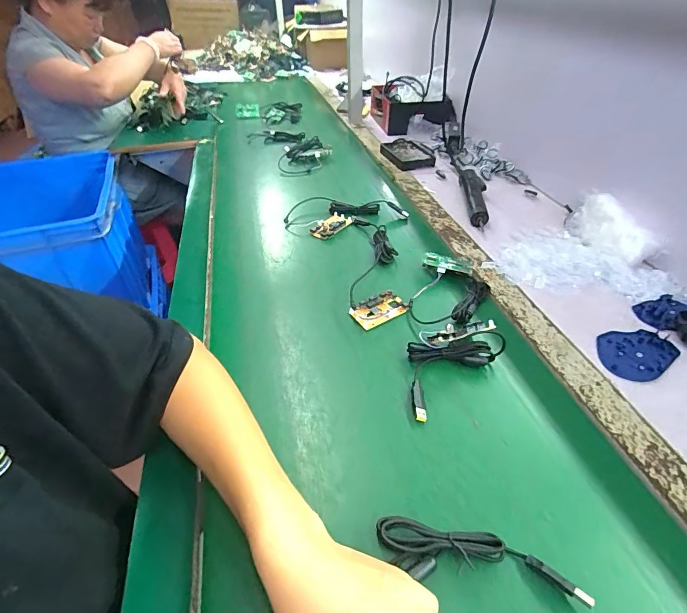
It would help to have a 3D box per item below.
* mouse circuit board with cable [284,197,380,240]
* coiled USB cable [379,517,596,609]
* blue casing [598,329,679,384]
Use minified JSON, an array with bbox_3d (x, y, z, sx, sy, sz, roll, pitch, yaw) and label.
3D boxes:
[{"bbox_3d":[-0.029,-0.174,0.740,0.157,0.018,0.129,16,43,19],"label":"mouse circuit board with cable"},{"bbox_3d":[0.105,0.203,0.304,0.156,0.025,0.035,7,41,10],"label":"coiled USB cable"},{"bbox_3d":[0.367,0.057,0.479,0.102,0.007,0.071,-18,43,-18],"label":"blue casing"}]

